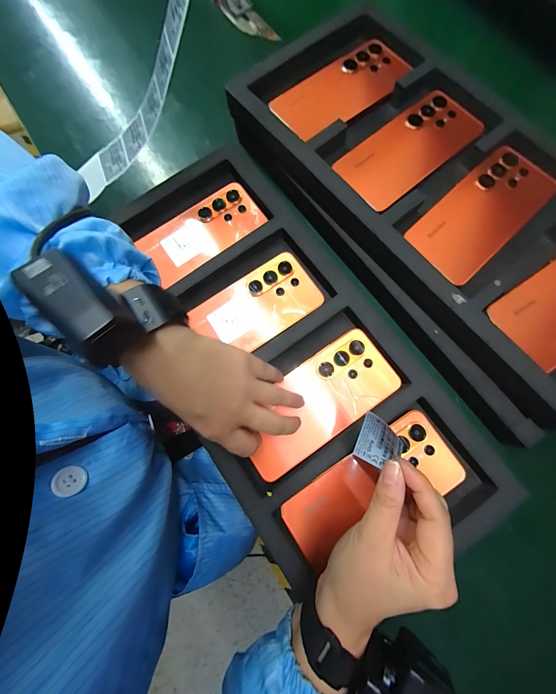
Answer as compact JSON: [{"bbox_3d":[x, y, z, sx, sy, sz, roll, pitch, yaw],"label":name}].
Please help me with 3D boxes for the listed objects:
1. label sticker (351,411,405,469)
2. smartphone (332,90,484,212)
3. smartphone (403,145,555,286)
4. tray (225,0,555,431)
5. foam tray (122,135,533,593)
[{"bbox_3d":[0.076,0.073,0.198,0.031,0.008,0.038,23,111,36],"label":"label sticker"},{"bbox_3d":[0.145,-0.219,0.288,0.174,0.012,0.077,-40,81,-8],"label":"smartphone"},{"bbox_3d":[0.212,-0.140,0.272,0.161,0.010,0.076,-43,82,-8],"label":"smartphone"},{"bbox_3d":[0.173,-0.175,0.286,0.249,0.045,0.480,-39,81,-8],"label":"tray"},{"bbox_3d":[-0.003,0.003,0.279,0.215,0.035,0.463,-34,81,-7],"label":"foam tray"}]

